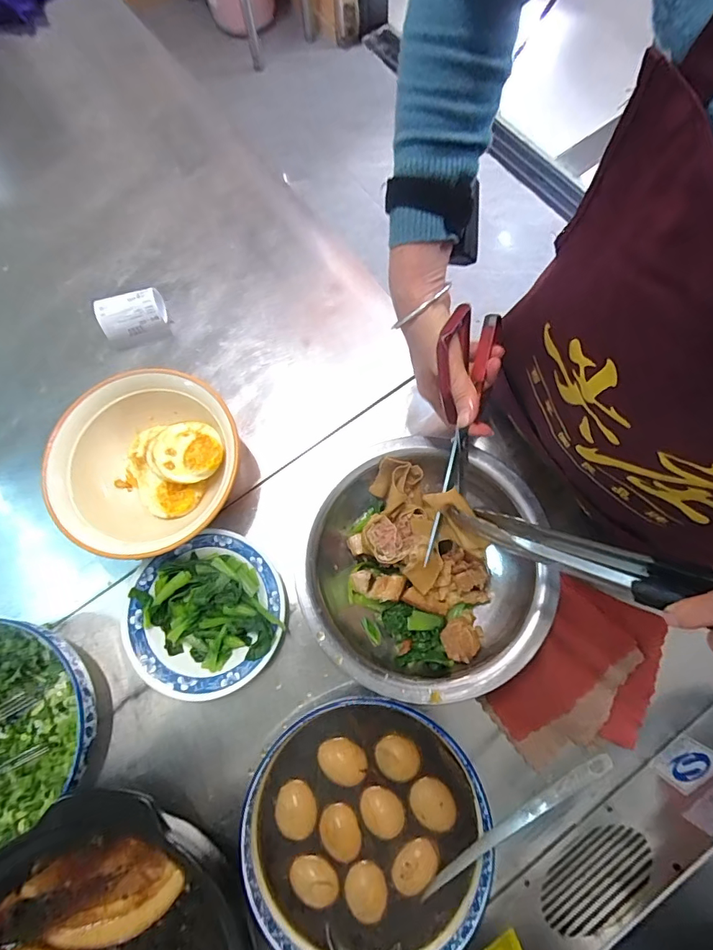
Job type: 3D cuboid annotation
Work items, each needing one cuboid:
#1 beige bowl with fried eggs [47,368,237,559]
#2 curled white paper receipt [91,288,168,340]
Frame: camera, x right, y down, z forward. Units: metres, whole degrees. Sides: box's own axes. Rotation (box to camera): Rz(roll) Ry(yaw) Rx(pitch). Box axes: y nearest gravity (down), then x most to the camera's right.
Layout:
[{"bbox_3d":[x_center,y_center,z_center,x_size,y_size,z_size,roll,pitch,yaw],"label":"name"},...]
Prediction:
[{"bbox_3d":[-0.233,-0.008,0.537,0.189,0.109,0.206,-1,73,3],"label":"beige bowl with fried eggs"},{"bbox_3d":[-0.298,-0.212,0.612,0.086,0.050,0.050,-17,73,-2],"label":"curled white paper receipt"}]

